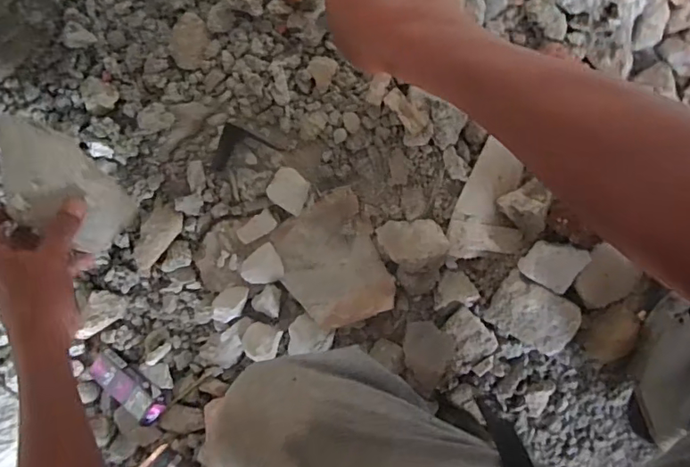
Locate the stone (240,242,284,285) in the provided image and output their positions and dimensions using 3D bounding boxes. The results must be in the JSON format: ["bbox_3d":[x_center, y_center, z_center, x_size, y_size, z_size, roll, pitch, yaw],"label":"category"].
[{"bbox_3d":[-0.102,0.044,0.656,0.050,0.015,0.047,-33,97,3],"label":"stone"}]

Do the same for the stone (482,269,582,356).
[{"bbox_3d":[0.246,0.105,0.677,0.111,0.032,0.076,27,96,-5],"label":"stone"}]

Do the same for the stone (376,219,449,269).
[{"bbox_3d":[0.087,0.011,0.656,0.084,0.034,0.052,-3,97,-1],"label":"stone"}]

